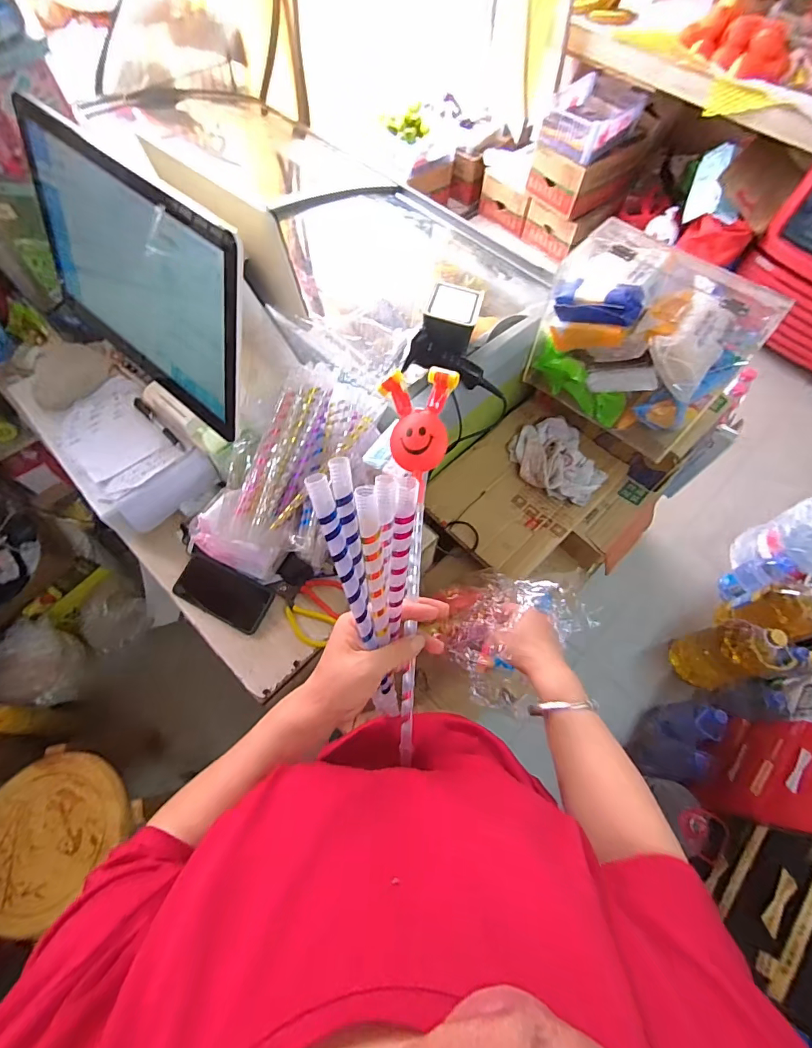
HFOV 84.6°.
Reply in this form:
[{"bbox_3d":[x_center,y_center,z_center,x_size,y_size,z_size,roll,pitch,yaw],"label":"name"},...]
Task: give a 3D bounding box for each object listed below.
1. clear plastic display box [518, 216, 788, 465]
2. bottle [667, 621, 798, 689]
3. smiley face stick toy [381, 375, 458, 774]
[{"bbox_3d":[0.410,-0.309,0.784,0.335,0.259,0.210,31,67,11],"label":"clear plastic display box"},{"bbox_3d":[0.900,0.364,1.250,0.120,0.335,0.156,-21,67,-12],"label":"bottle"},{"bbox_3d":[0.001,0.040,0.411,0.060,0.028,0.353,4,92,-1],"label":"smiley face stick toy"}]

